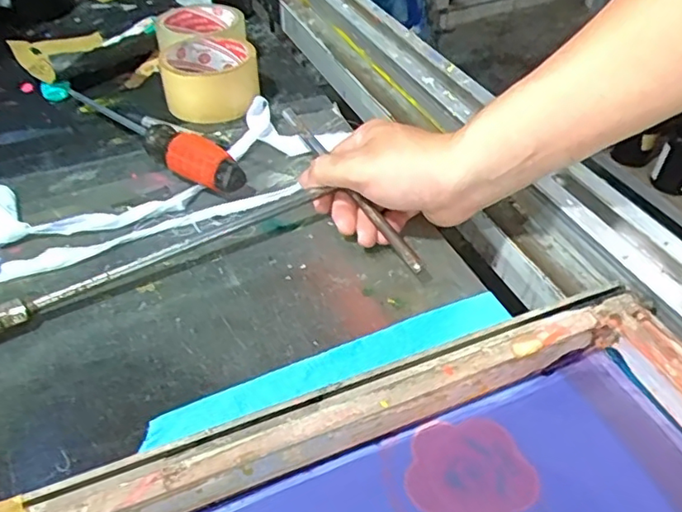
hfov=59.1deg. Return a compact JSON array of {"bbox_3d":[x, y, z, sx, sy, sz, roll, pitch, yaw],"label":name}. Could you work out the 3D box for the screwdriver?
[{"bbox_3d":[-0.170,-0.106,0.521,0.231,0.032,0.029,31,52,30],"label":"screwdriver"}]

